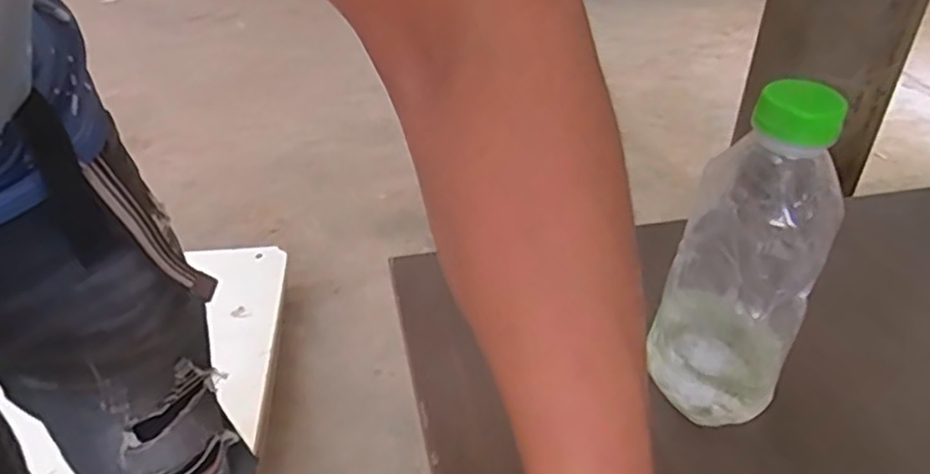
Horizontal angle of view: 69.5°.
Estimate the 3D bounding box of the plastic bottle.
[{"bbox_3d":[0.165,0.013,0.400,0.078,0.212,0.069,13,39,19],"label":"plastic bottle"}]

